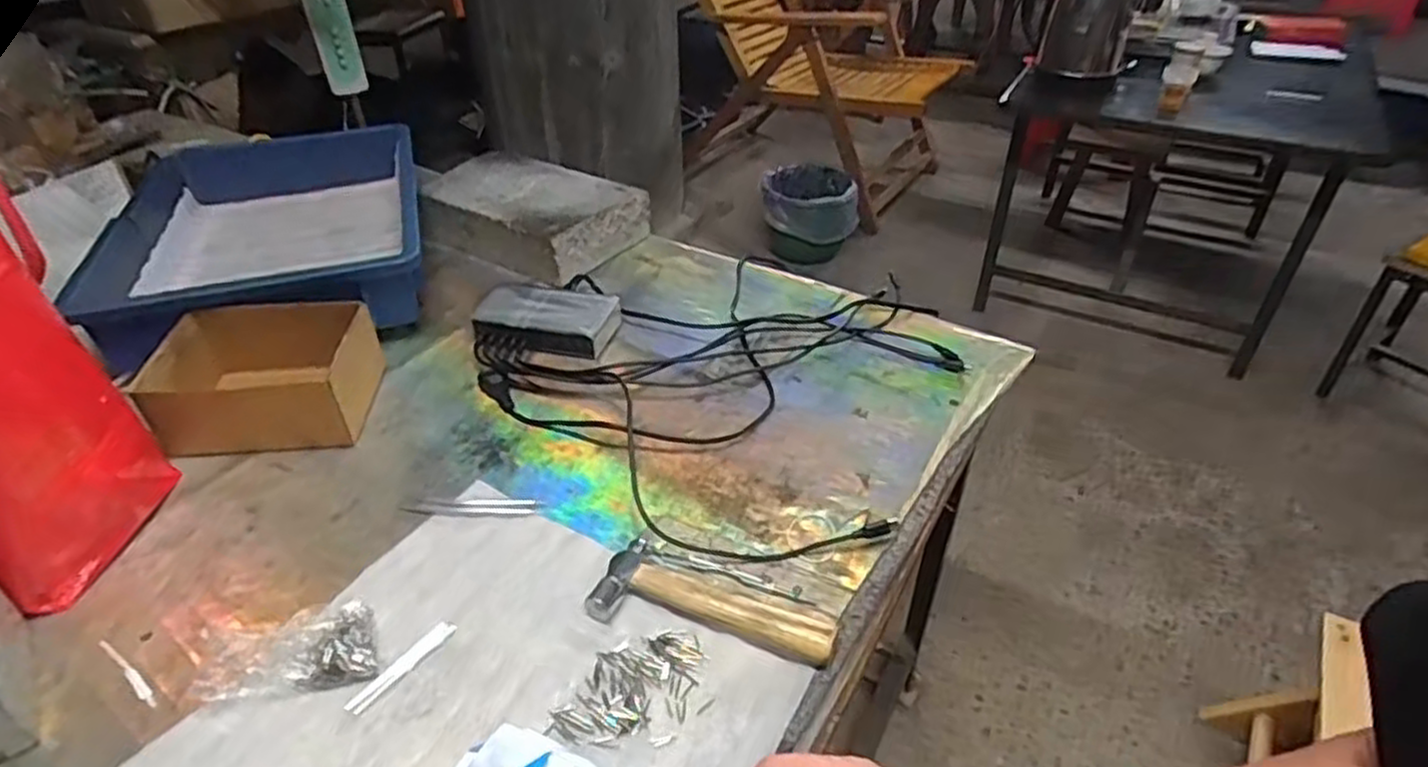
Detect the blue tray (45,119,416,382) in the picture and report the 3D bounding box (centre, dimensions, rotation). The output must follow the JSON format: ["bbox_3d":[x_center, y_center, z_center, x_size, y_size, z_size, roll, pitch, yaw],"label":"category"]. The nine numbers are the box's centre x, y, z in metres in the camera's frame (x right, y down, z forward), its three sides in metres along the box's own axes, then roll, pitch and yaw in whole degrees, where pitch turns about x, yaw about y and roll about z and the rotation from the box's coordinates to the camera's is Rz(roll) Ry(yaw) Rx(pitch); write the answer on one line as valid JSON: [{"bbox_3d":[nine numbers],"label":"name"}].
[{"bbox_3d":[-0.465,-0.161,0.838,0.274,0.102,0.422,-13,39,-15],"label":"blue tray"}]

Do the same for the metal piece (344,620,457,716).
[{"bbox_3d":[-0.194,0.175,0.480,0.012,0.004,0.074,24,44,28],"label":"metal piece"}]

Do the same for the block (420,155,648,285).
[{"bbox_3d":[-0.216,-0.199,0.907,0.245,0.065,0.145,18,42,23],"label":"block"}]

